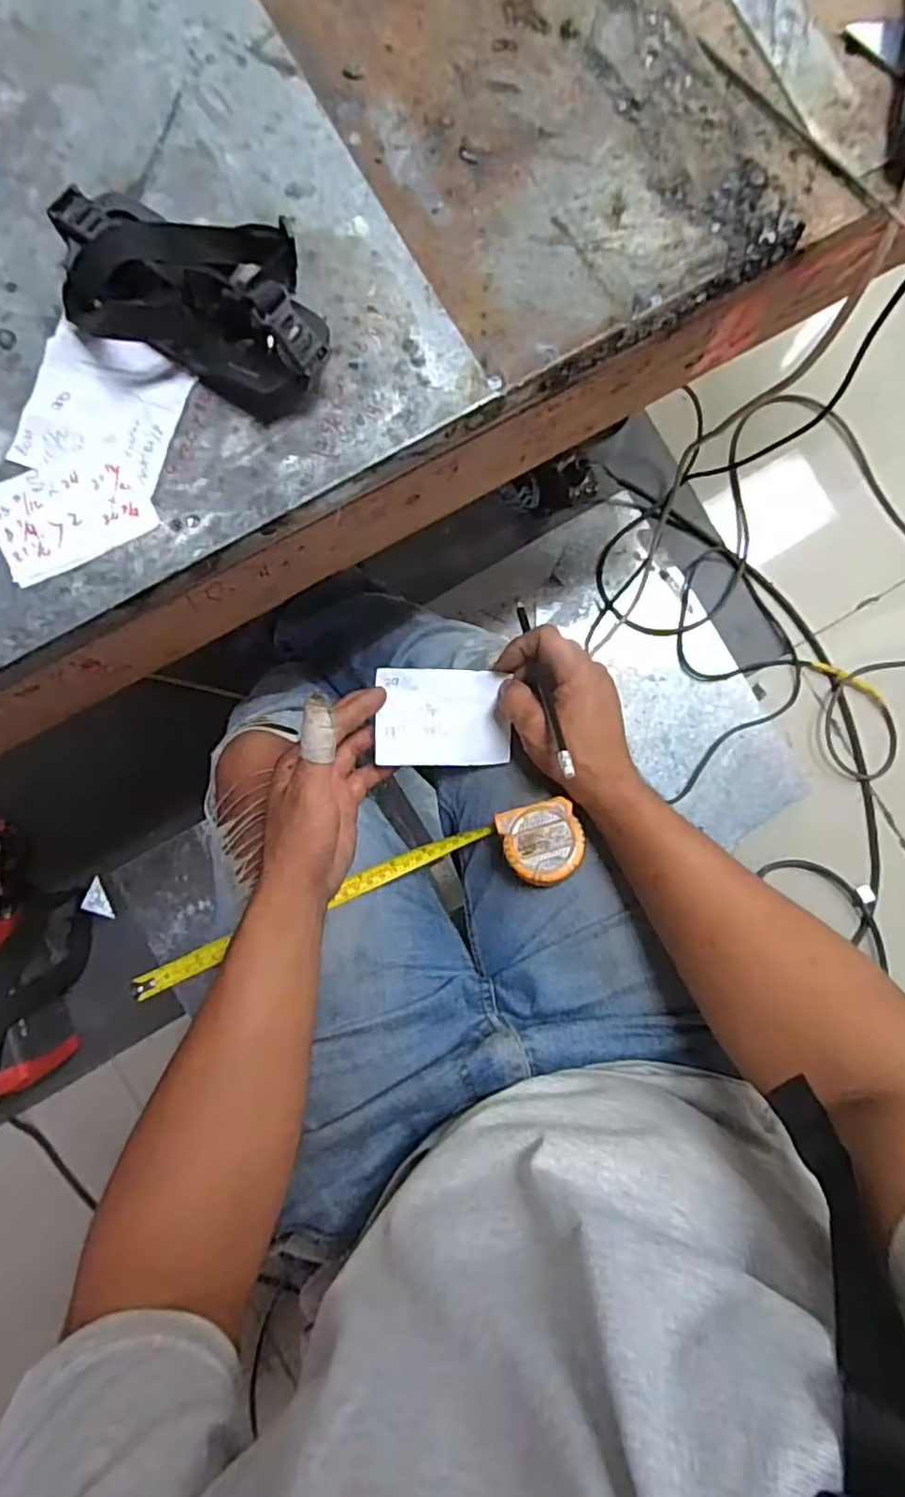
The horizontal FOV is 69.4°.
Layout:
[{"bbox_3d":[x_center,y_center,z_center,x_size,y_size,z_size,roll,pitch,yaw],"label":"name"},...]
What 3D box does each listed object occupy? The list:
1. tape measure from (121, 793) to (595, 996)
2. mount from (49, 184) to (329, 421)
[{"bbox_3d":[-0.068,0.104,0.463,0.327,0.044,0.055,-15,86,-5],"label":"tape measure"},{"bbox_3d":[-0.121,-0.228,0.316,0.138,0.044,0.086,24,84,-2],"label":"mount"}]

